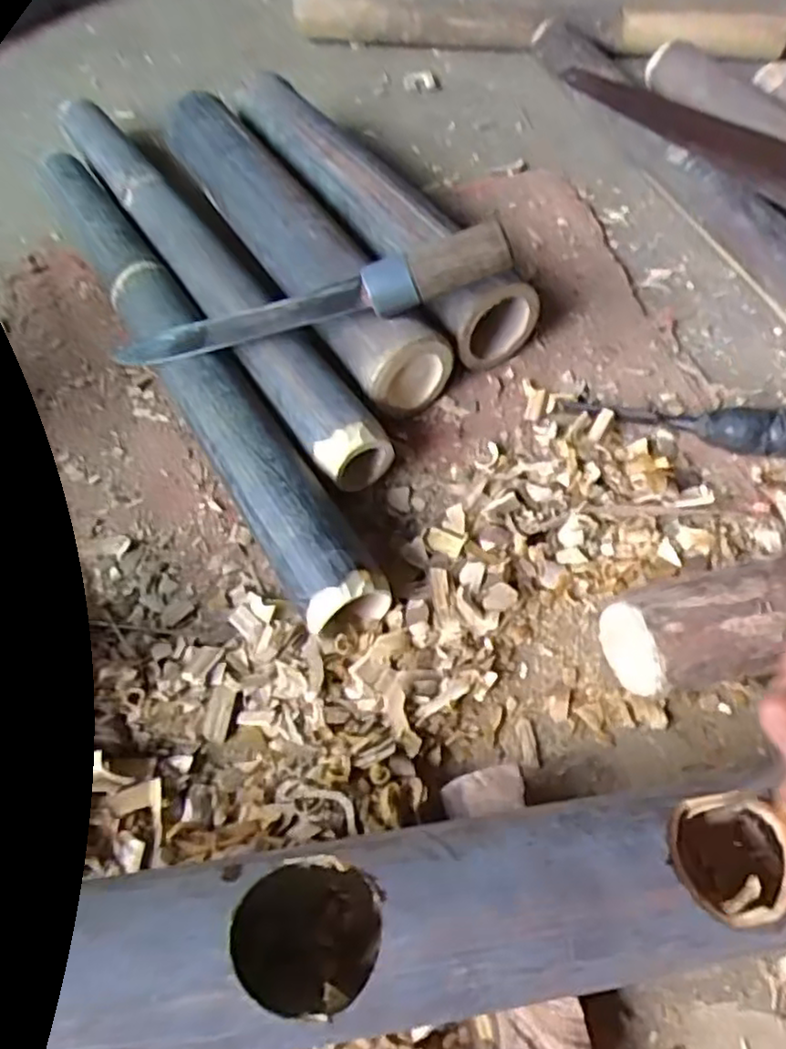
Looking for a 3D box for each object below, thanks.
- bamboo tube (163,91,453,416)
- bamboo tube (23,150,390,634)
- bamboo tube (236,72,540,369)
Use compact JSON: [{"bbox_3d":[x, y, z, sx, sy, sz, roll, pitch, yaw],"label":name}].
[{"bbox_3d":[-0.099,-0.286,0.665,0.092,0.070,0.464,-25,60,-13],"label":"bamboo tube"},{"bbox_3d":[-0.189,-0.160,0.598,0.060,0.066,0.630,-29,61,-15],"label":"bamboo tube"},{"bbox_3d":[-0.028,-0.333,0.690,0.104,0.089,0.475,-25,60,-13],"label":"bamboo tube"}]

